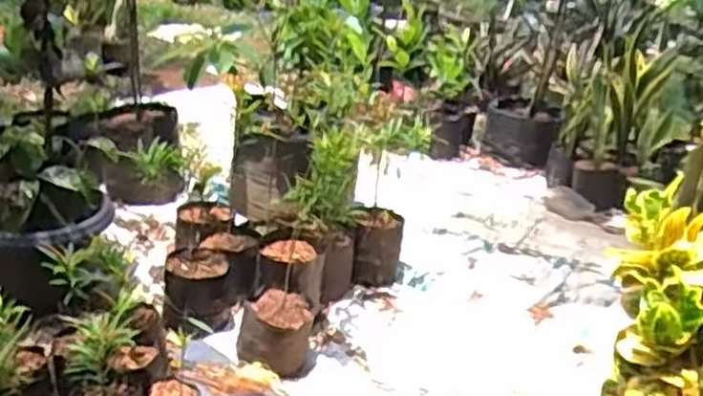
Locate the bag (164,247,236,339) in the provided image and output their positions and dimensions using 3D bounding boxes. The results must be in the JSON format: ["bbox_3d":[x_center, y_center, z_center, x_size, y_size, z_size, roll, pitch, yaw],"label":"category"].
[{"bbox_3d":[-0.359,0.233,1.761,0.162,0.152,0.177,-1,25,-12],"label":"bag"}]

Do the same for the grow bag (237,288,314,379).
[{"bbox_3d":[-0.172,0.310,1.679,0.163,0.148,0.135,3,25,-3],"label":"grow bag"}]

